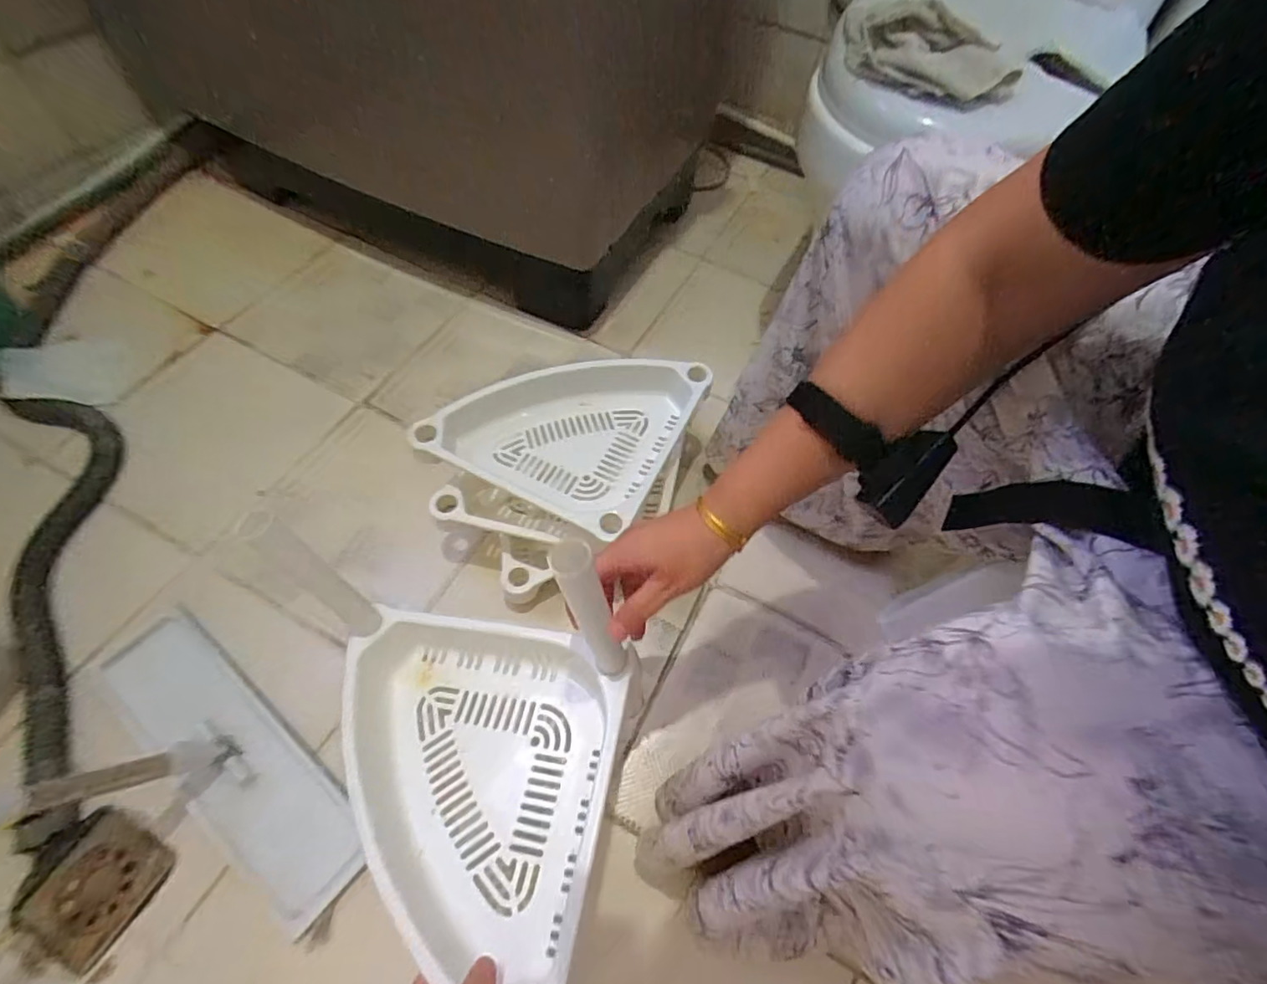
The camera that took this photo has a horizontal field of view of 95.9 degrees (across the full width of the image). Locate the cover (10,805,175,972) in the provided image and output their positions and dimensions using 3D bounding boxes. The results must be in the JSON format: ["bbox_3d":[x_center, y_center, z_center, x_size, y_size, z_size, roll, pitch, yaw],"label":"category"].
[{"bbox_3d":[-0.531,0.389,0.563,0.107,0.014,0.115,23,60,16],"label":"cover"}]

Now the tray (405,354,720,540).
[{"bbox_3d":[-0.077,-0.085,0.719,0.257,0.064,0.258,22,60,16],"label":"tray"}]

